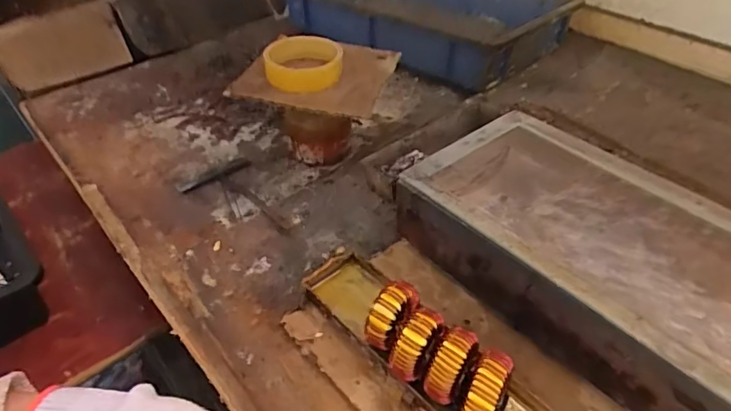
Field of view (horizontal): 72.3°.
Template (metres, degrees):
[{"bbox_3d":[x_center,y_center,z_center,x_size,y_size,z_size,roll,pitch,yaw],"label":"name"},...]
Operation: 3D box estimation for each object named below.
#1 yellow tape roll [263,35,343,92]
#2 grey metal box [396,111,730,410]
[{"bbox_3d":[-0.068,-0.162,0.561,0.082,0.029,0.085,-1,42,1],"label":"yellow tape roll"},{"bbox_3d":[0.197,0.049,0.402,0.173,0.086,0.333,-30,49,-28],"label":"grey metal box"}]

